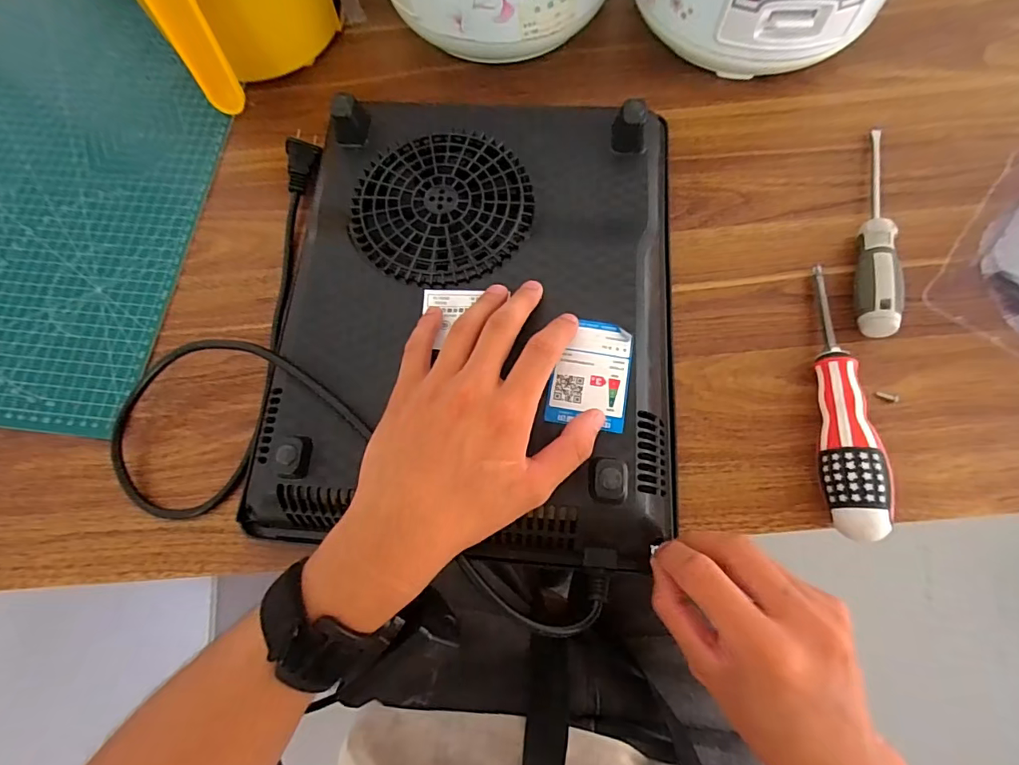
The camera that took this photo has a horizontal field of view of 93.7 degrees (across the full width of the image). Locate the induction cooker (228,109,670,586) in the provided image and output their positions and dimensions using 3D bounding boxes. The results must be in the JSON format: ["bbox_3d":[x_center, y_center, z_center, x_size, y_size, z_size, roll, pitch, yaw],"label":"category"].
[{"bbox_3d":[-0.017,-0.050,0.316,0.258,0.048,0.310,3,72,4],"label":"induction cooker"}]

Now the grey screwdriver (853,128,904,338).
[{"bbox_3d":[0.267,-0.116,0.350,0.023,0.030,0.184,13,73,6],"label":"grey screwdriver"}]

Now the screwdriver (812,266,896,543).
[{"bbox_3d":[0.209,0.006,0.306,0.028,0.038,0.179,4,72,4],"label":"screwdriver"}]

